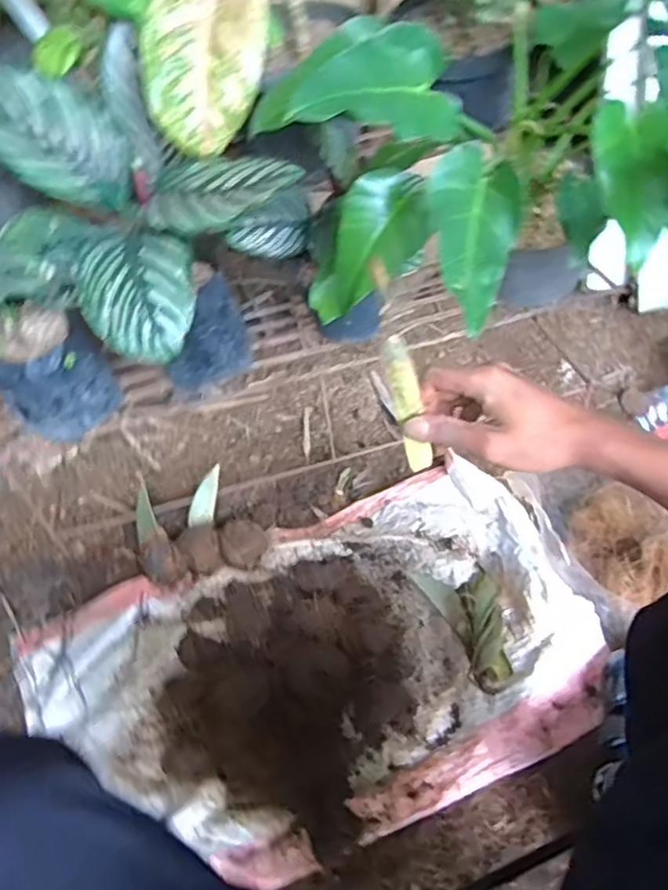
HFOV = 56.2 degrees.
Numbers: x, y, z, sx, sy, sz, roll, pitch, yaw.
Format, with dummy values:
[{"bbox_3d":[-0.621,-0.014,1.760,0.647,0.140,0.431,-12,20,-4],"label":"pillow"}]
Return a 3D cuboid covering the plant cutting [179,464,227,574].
[{"bbox_3d":[-0.225,0.131,1.067,0.074,0.053,0.176,-5,63,0],"label":"plant cutting"}]

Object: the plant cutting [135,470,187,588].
[{"bbox_3d":[-0.308,0.150,1.068,0.070,0.046,0.185,-21,64,-16],"label":"plant cutting"}]

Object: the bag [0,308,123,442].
[{"bbox_3d":[-0.392,-0.091,0.905,0.124,0.160,0.123,3,43,8],"label":"bag"}]

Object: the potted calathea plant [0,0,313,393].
[{"bbox_3d":[-0.197,-0.275,0.787,0.358,0.457,0.275,-22,46,-17],"label":"potted calathea plant"}]

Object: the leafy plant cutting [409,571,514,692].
[{"bbox_3d":[0.207,0.250,0.923,0.111,0.042,0.216,-15,44,-10],"label":"leafy plant cutting"}]

